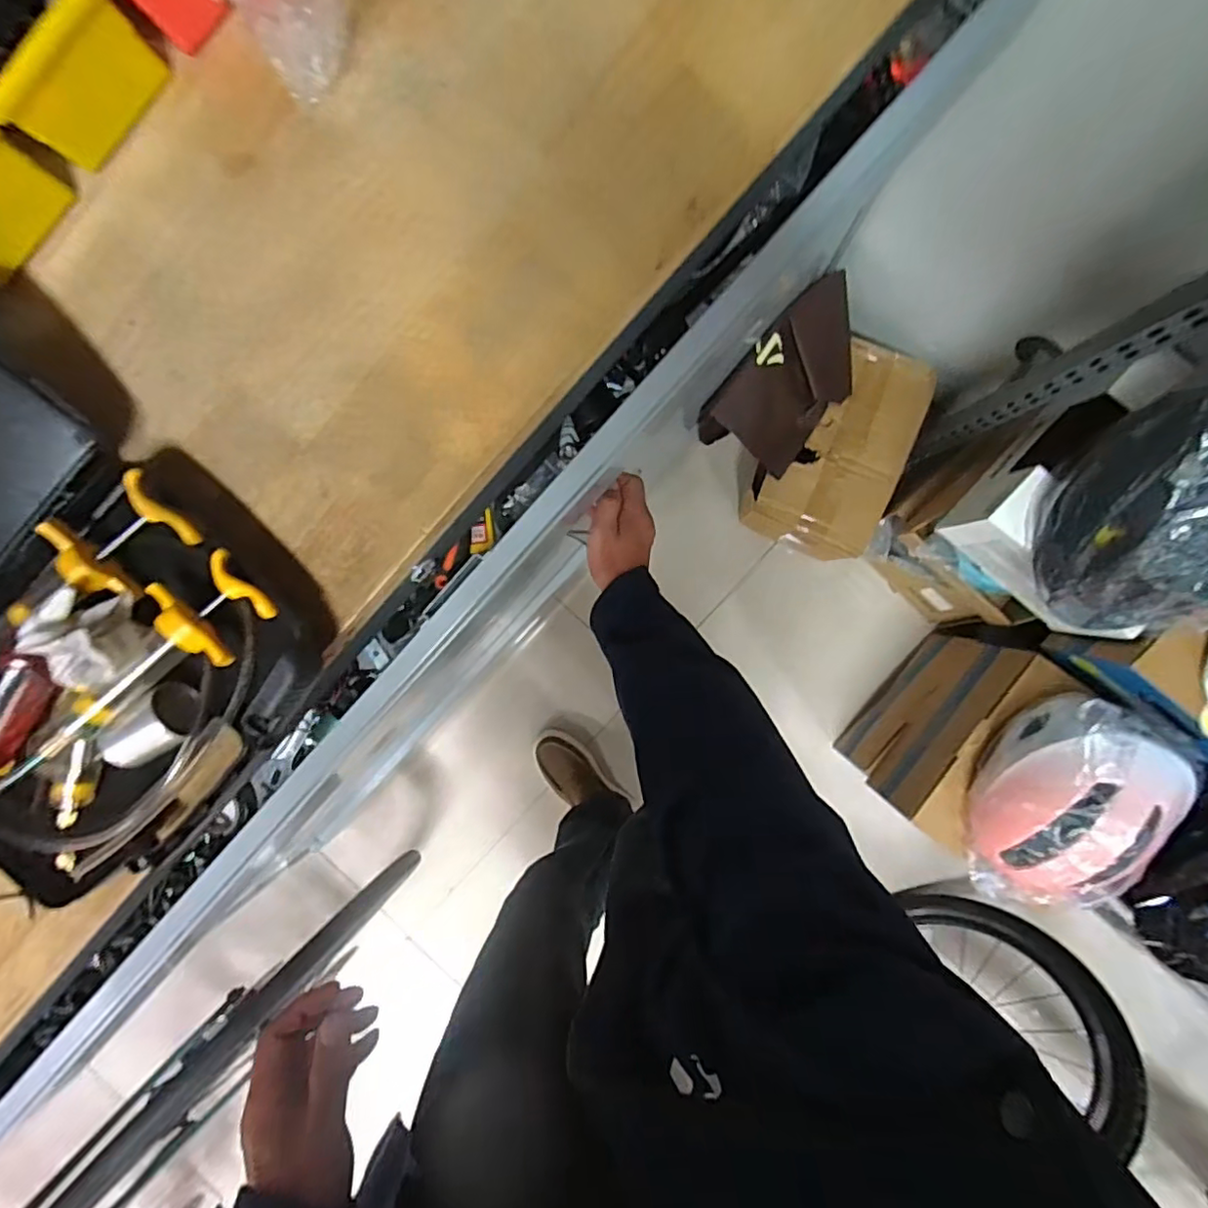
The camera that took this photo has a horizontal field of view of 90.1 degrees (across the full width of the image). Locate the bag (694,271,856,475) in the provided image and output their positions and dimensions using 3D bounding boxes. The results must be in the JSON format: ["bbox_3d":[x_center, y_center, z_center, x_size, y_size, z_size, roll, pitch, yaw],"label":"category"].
[{"bbox_3d":[0.309,-0.393,1.037,0.316,0.116,0.215,-47,128,7],"label":"bag"}]

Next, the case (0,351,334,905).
[{"bbox_3d":[-0.409,-0.004,0.393,0.413,0.089,0.289,40,95,2],"label":"case"}]

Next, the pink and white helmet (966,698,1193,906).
[{"bbox_3d":[0.619,0.279,0.788,0.195,0.141,0.308,13,93,4],"label":"pink and white helmet"}]

